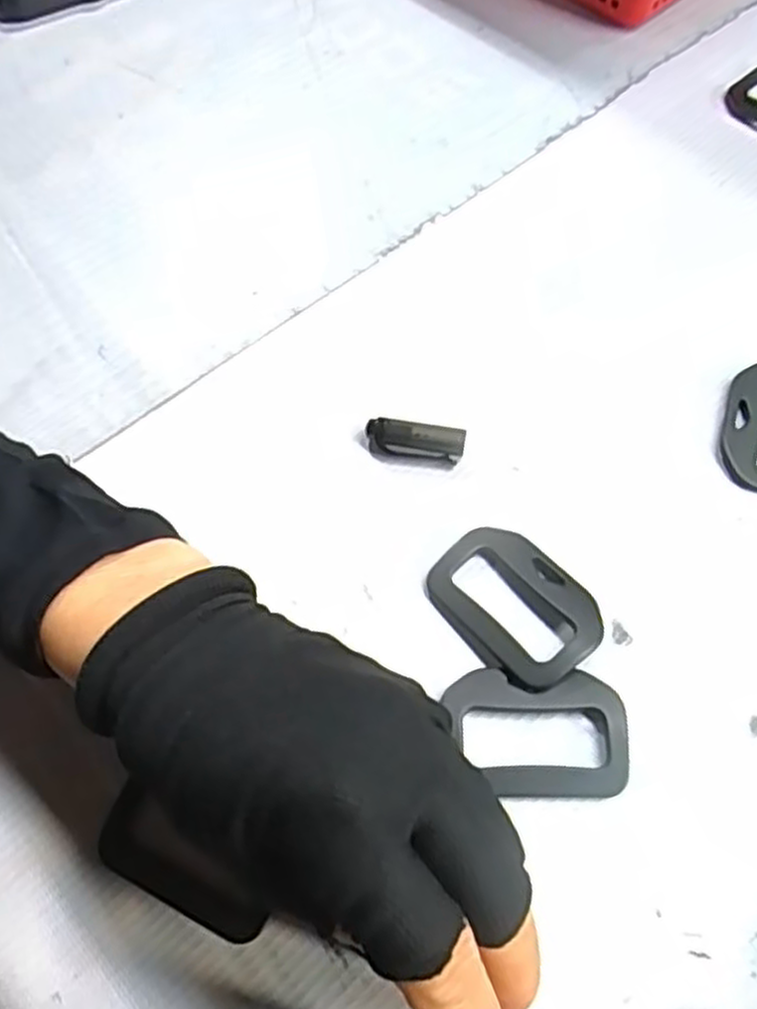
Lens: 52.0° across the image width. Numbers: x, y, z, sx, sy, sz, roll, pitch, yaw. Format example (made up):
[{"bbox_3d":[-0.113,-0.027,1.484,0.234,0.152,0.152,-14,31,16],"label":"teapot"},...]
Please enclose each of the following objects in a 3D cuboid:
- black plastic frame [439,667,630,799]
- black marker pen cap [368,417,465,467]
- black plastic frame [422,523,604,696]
[{"bbox_3d":[0.052,0.076,0.259,0.058,0.007,0.040,1,62,1],"label":"black plastic frame"},{"bbox_3d":[0.015,-0.025,0.310,0.038,0.008,0.015,6,62,4],"label":"black marker pen cap"},{"bbox_3d":[0.049,0.035,0.278,0.042,0.004,0.061,-40,62,-12],"label":"black plastic frame"}]

